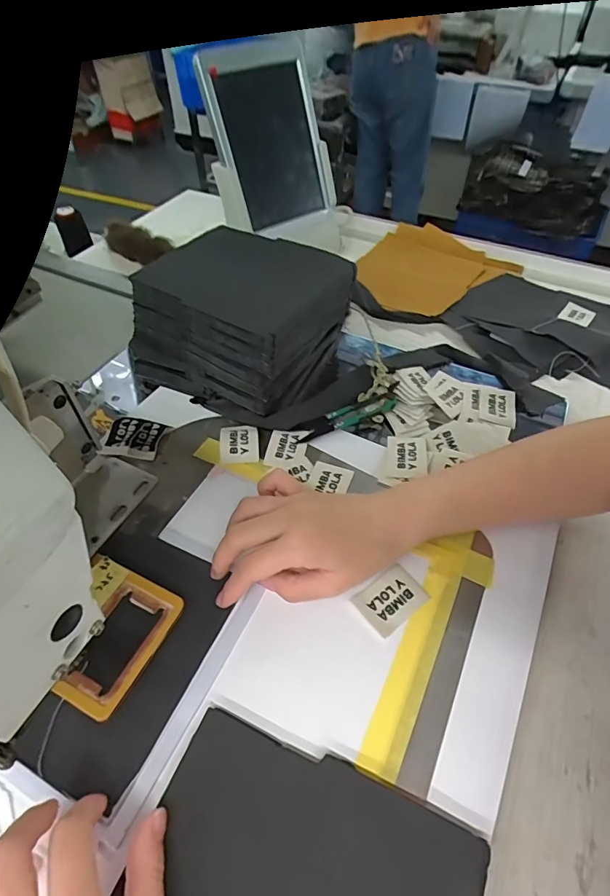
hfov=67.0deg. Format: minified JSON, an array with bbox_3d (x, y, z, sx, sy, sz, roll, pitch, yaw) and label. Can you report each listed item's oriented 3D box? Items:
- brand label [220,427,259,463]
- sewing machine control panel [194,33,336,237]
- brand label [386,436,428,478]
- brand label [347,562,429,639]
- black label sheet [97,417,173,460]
[{"bbox_3d":[-0.059,-0.004,0.413,0.034,0.005,0.038,-6,58,-2],"label":"brand label"},{"bbox_3d":[-0.045,-0.368,0.552,0.141,0.180,0.033,-28,41,-17],"label":"sewing machine control panel"},{"bbox_3d":[0.090,0.007,0.408,0.035,0.004,0.047,-2,47,16],"label":"brand label"},{"bbox_3d":[0.062,0.108,0.331,0.047,0.004,0.035,-31,59,-25],"label":"brand label"},{"bbox_3d":[-0.155,-0.009,0.419,0.048,0.008,0.043,9,52,4],"label":"black label sheet"}]

